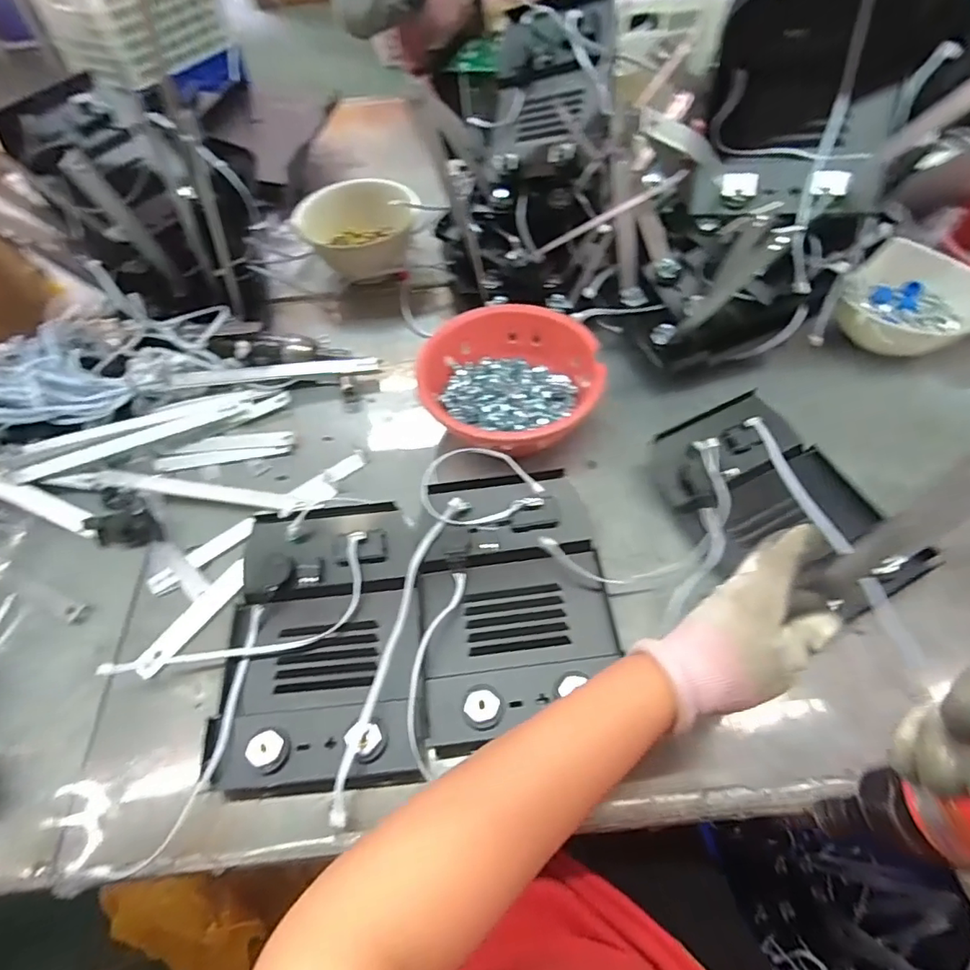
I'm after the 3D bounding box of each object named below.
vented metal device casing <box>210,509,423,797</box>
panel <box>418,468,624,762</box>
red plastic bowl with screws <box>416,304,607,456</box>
[{"bbox_3d":[-0.126,0.116,0.421,0.152,0.039,0.201,-5,55,0],"label":"vented metal device casing"},{"bbox_3d":[0.022,0.088,0.435,0.152,0.041,0.206,-8,55,-2],"label":"panel"},{"bbox_3d":[0.026,-0.101,0.543,0.168,0.064,0.167,-2,56,2],"label":"red plastic bowl with screws"}]

